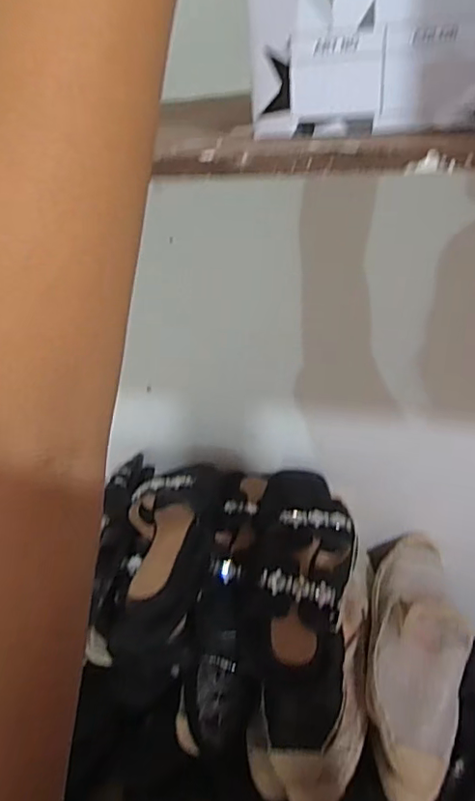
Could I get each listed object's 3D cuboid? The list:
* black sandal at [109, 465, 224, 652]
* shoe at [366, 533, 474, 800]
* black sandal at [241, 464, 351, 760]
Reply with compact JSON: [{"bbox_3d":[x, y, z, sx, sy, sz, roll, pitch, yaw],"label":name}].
[{"bbox_3d":[-0.079,0.151,0.648,0.102,0.062,0.252,-1,36,8],"label":"black sandal"},{"bbox_3d":[0.198,0.269,0.625,0.103,0.089,0.302,1,36,12],"label":"shoe"},{"bbox_3d":[0.070,0.208,0.618,0.115,0.095,0.303,0,54,10],"label":"black sandal"}]

